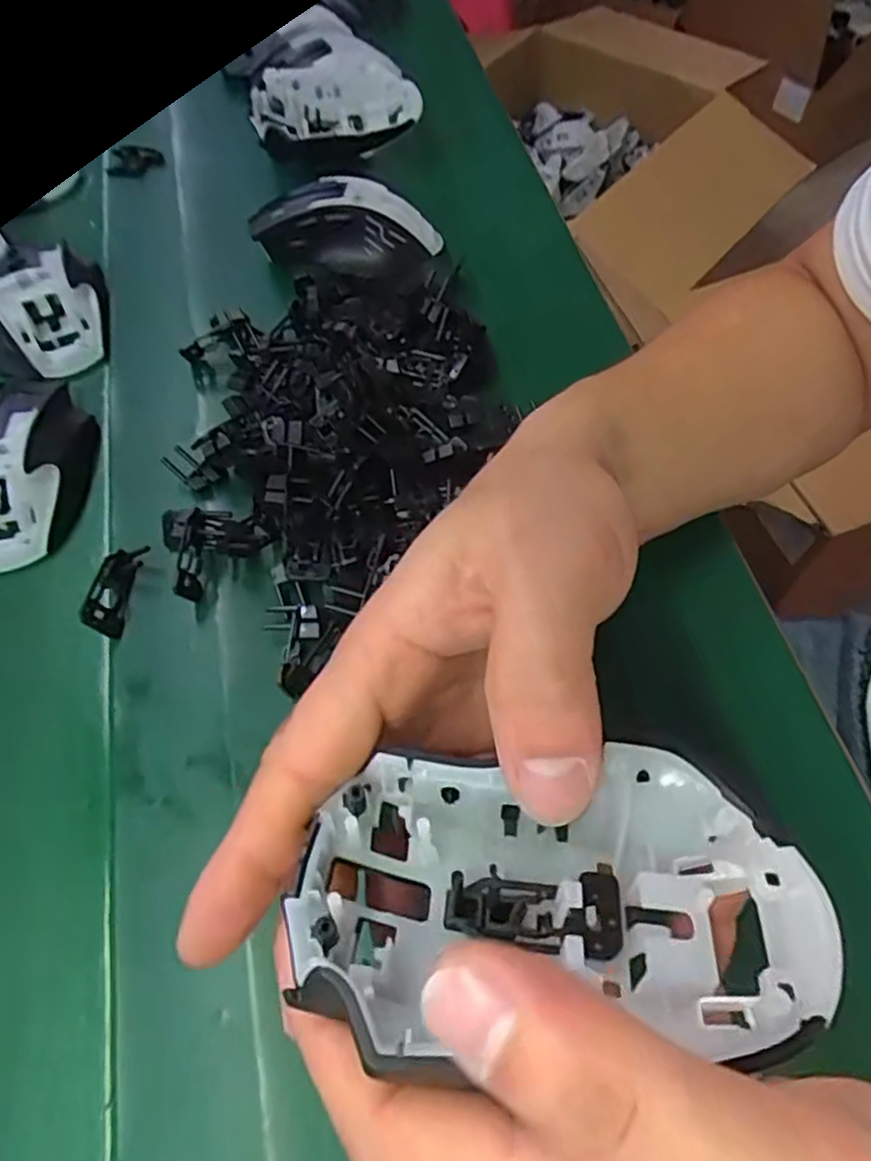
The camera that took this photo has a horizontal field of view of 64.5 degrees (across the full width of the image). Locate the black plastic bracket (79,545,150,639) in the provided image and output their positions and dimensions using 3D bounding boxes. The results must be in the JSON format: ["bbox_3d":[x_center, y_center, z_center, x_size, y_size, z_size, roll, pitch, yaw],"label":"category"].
[{"bbox_3d":[-0.150,0.005,0.323,0.019,0.019,0.042,11,62,10],"label":"black plastic bracket"}]

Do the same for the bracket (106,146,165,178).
[{"bbox_3d":[-0.214,-0.293,0.486,0.047,0.015,0.018,6,61,20],"label":"bracket"}]

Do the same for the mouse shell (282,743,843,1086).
[{"bbox_3d":[0.026,0.073,0.163,0.115,0.044,0.063,-2,62,1],"label":"mouse shell"}]

